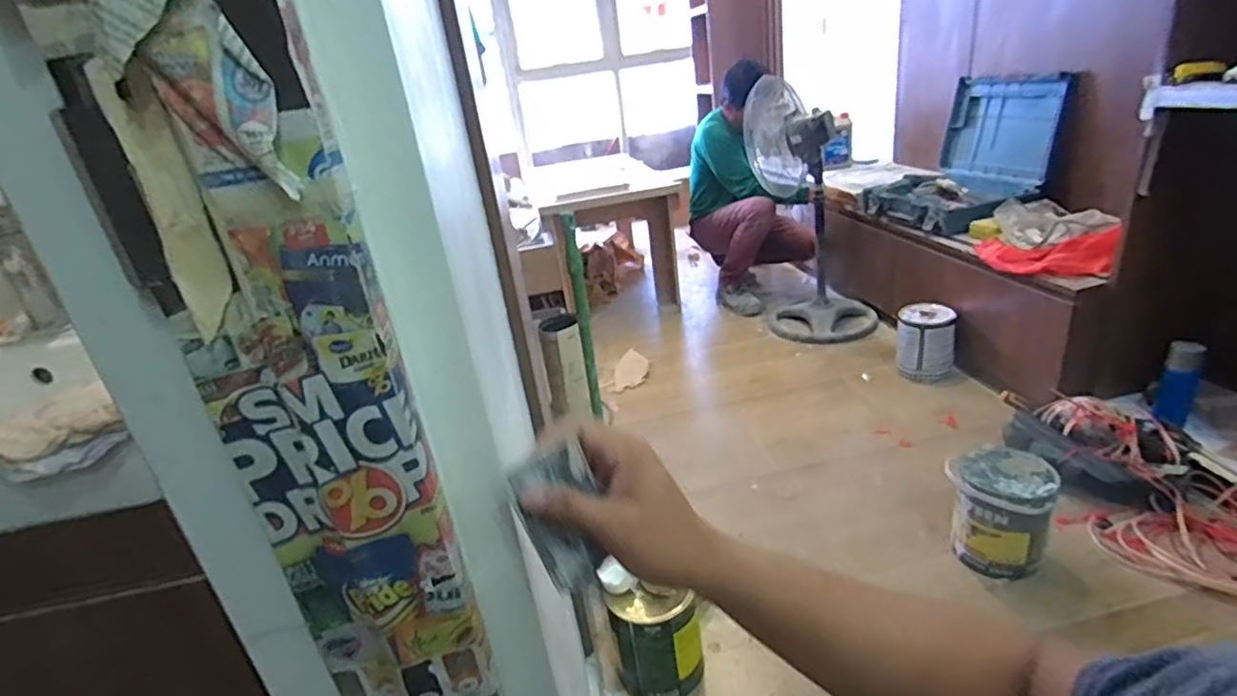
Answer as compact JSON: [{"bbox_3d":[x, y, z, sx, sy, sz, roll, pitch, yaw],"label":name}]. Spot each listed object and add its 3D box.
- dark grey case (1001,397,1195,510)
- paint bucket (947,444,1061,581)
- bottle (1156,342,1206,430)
[{"bbox_3d":[1.126,0.238,1.459,0.272,0.156,0.352,-22,28,-29],"label":"dark grey case"},{"bbox_3d":[0.792,0.333,1.273,0.171,0.219,0.175,-6,24,3],"label":"paint bucket"},{"bbox_3d":[1.326,0.081,1.447,0.062,0.197,0.054,12,7,37],"label":"bottle"}]

